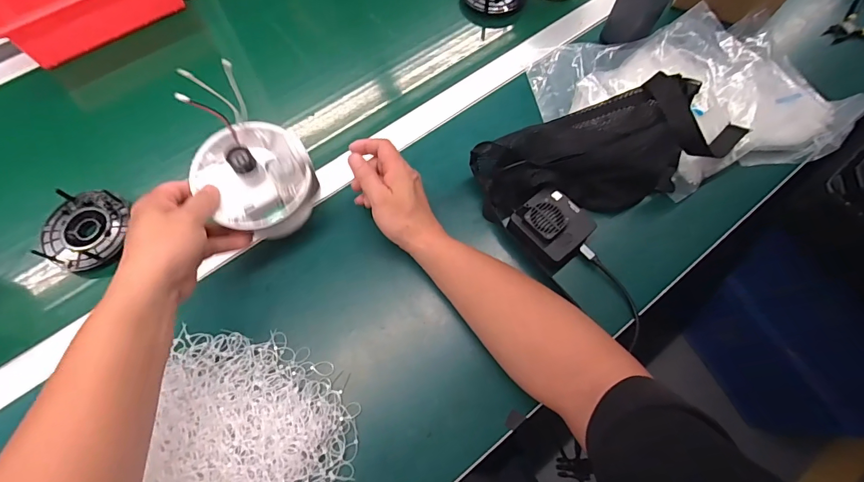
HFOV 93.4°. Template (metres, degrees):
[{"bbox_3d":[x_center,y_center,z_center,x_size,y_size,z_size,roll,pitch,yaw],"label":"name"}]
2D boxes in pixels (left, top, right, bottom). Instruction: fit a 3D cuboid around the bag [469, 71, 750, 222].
[{"bbox_3d":[0.211,-0.107,0.488,0.315,0.098,0.117,-13,72,-5],"label":"bag"}]

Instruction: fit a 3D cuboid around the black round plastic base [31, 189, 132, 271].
[{"bbox_3d":[-0.417,-0.014,0.488,0.088,0.028,0.093,0,71,0],"label":"black round plastic base"}]

